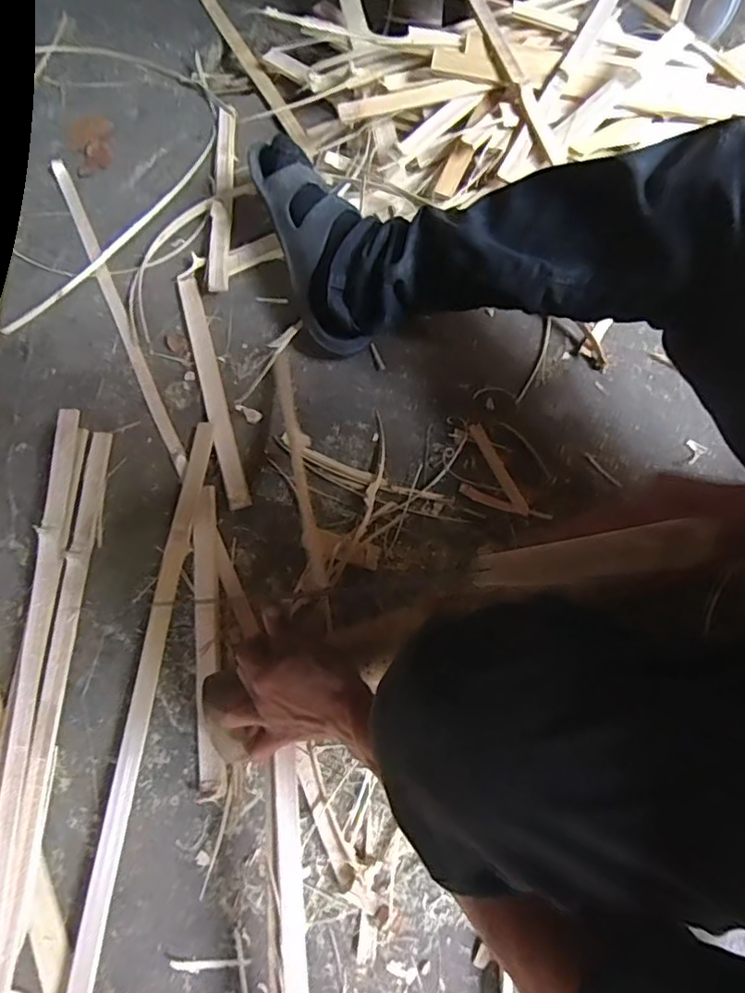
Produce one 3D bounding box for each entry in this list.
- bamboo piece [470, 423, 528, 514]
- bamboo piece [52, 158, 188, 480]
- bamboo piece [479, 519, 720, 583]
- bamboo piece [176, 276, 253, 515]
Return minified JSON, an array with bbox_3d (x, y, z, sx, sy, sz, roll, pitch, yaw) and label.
[{"bbox_3d":[0.132,-0.029,0.590,0.011,0.006,0.110,-23,74,-5],"label":"bamboo piece"},{"bbox_3d":[-0.308,-0.227,0.674,0.021,0.009,0.468,-26,75,-2],"label":"bamboo piece"},{"bbox_3d":[0.121,0.035,0.321,0.124,0.010,0.023,-11,71,25],"label":"bamboo piece"},{"bbox_3d":[-0.183,-0.125,0.636,0.025,0.008,0.298,-17,73,-3],"label":"bamboo piece"}]

